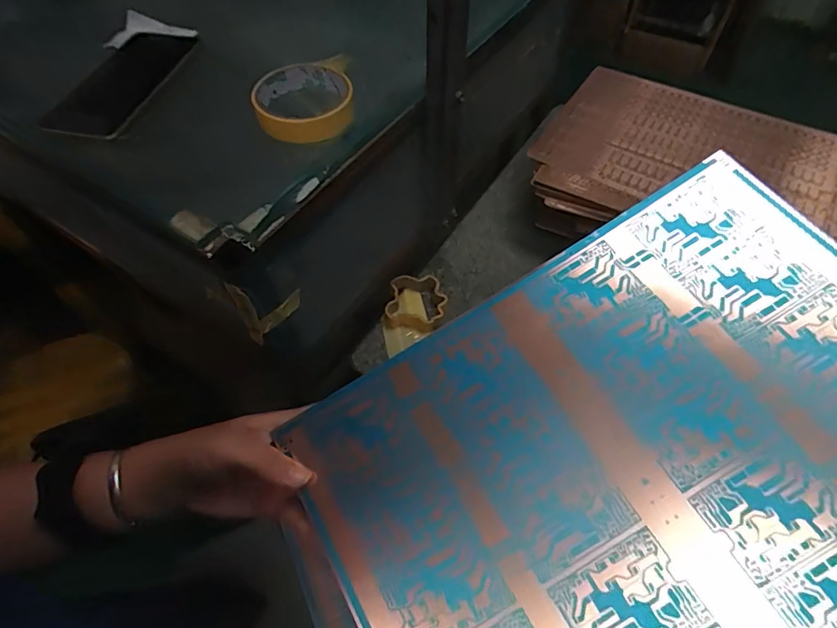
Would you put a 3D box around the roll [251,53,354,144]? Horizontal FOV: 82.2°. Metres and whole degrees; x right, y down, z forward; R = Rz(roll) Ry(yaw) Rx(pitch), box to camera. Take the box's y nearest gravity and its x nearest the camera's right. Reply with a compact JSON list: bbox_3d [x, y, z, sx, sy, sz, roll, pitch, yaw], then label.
[{"bbox_3d":[-0.100,-0.189,0.425,0.083,0.027,0.090,-1,57,1],"label":"roll"}]

